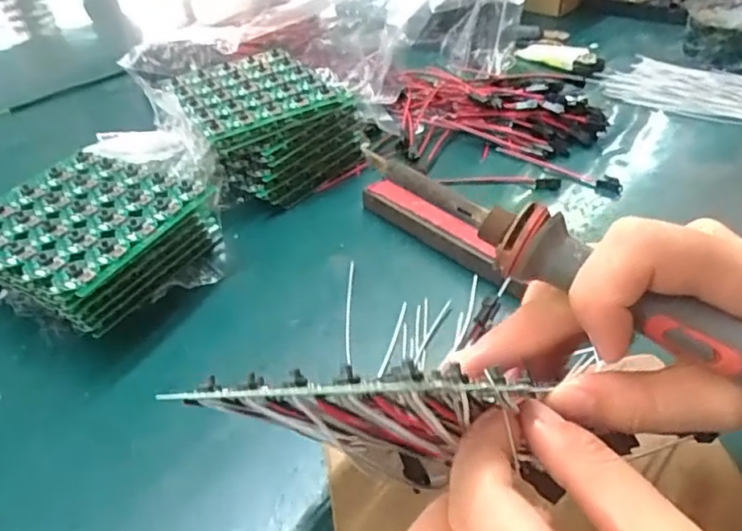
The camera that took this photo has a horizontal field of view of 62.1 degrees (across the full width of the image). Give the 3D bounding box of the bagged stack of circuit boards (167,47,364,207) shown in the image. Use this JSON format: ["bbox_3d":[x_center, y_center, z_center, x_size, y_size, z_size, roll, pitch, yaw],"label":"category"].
[{"bbox_3d":[-0.075,-0.112,0.484,0.130,0.065,0.131,-22,44,-23],"label":"bagged stack of circuit boards"}]

